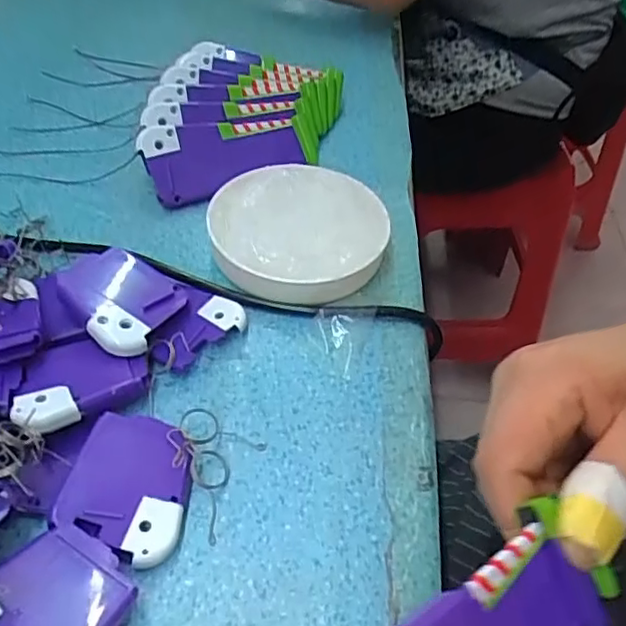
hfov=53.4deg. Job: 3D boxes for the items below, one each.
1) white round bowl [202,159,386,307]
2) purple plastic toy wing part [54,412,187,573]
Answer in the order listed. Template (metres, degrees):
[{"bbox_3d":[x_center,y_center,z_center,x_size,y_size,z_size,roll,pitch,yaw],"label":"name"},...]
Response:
[{"bbox_3d":[-0.008,-0.050,0.374,0.101,0.029,0.102,2,48,-2],"label":"white round bowl"},{"bbox_3d":[-0.078,0.073,0.269,0.050,0.005,0.062,19,47,-5],"label":"purple plastic toy wing part"}]

